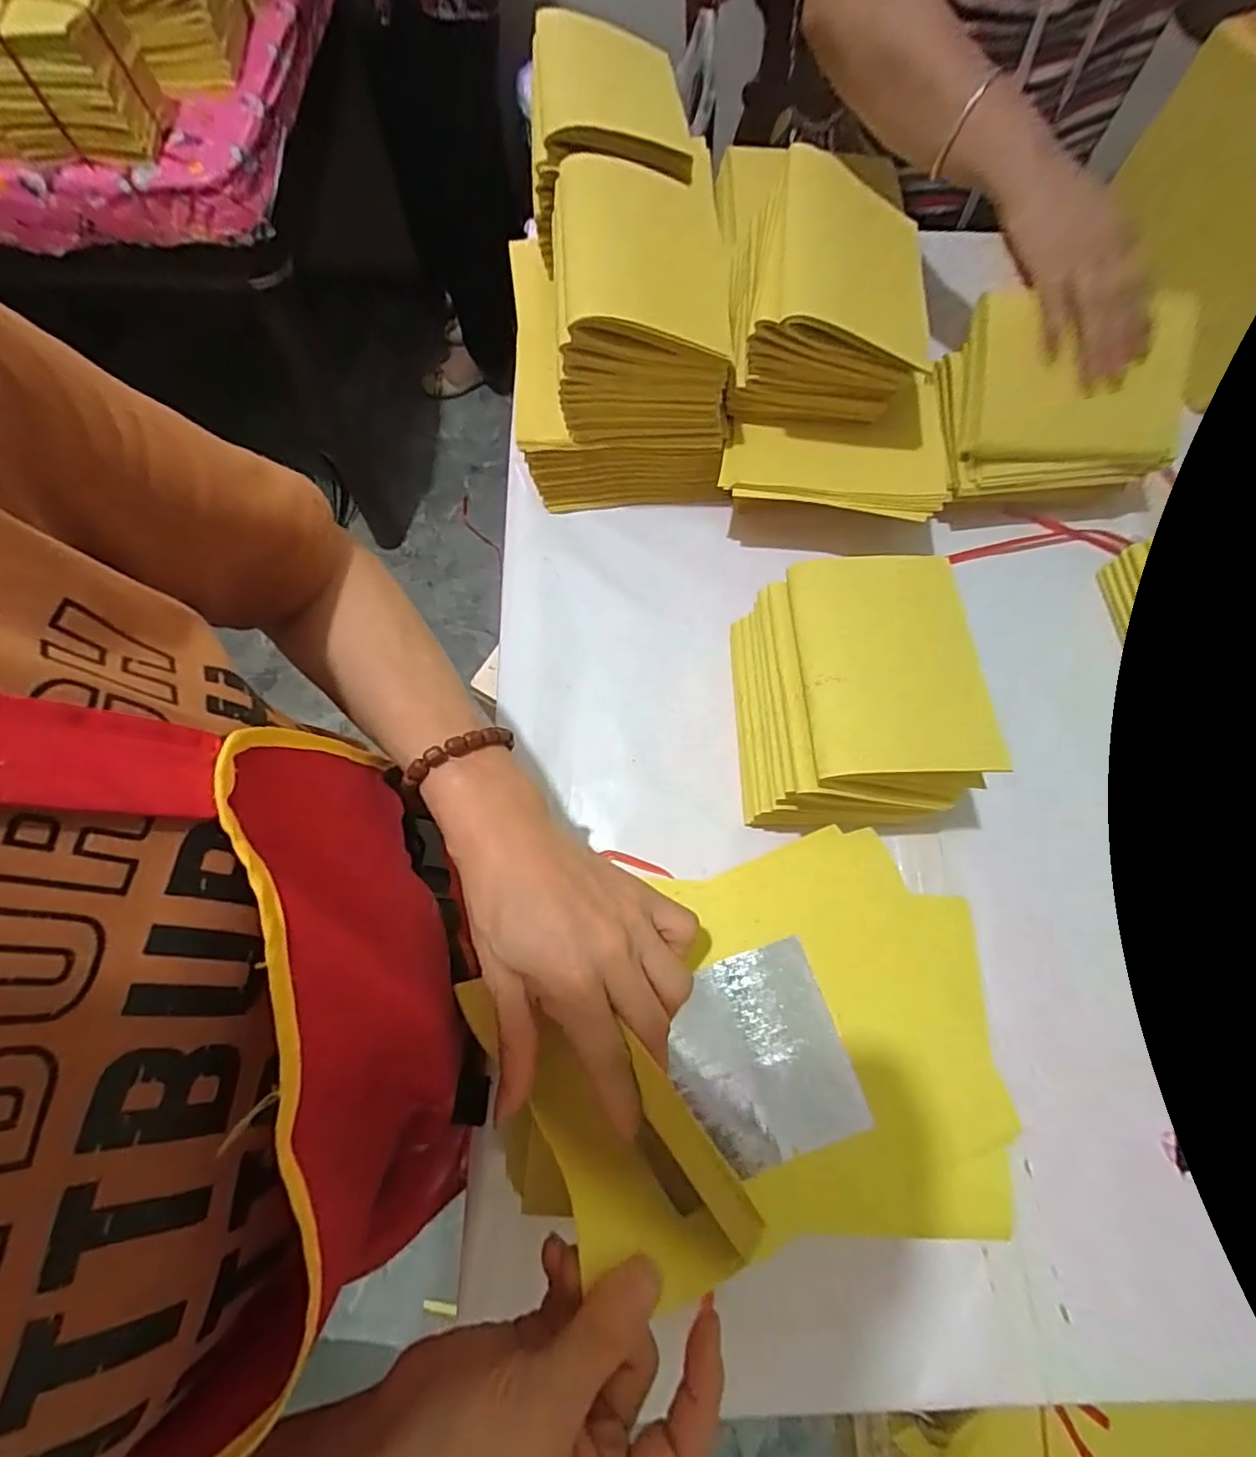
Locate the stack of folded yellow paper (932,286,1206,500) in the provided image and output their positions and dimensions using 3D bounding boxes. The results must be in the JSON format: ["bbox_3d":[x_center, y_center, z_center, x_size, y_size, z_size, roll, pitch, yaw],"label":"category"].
[{"bbox_3d":[0.342,-0.262,0.488,0.171,0.041,0.137,-3,104,3],"label":"stack of folded yellow paper"}]

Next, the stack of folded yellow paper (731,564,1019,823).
[{"bbox_3d":[0.140,-0.026,0.401,0.119,0.110,0.165,-5,70,-3],"label":"stack of folded yellow paper"}]

